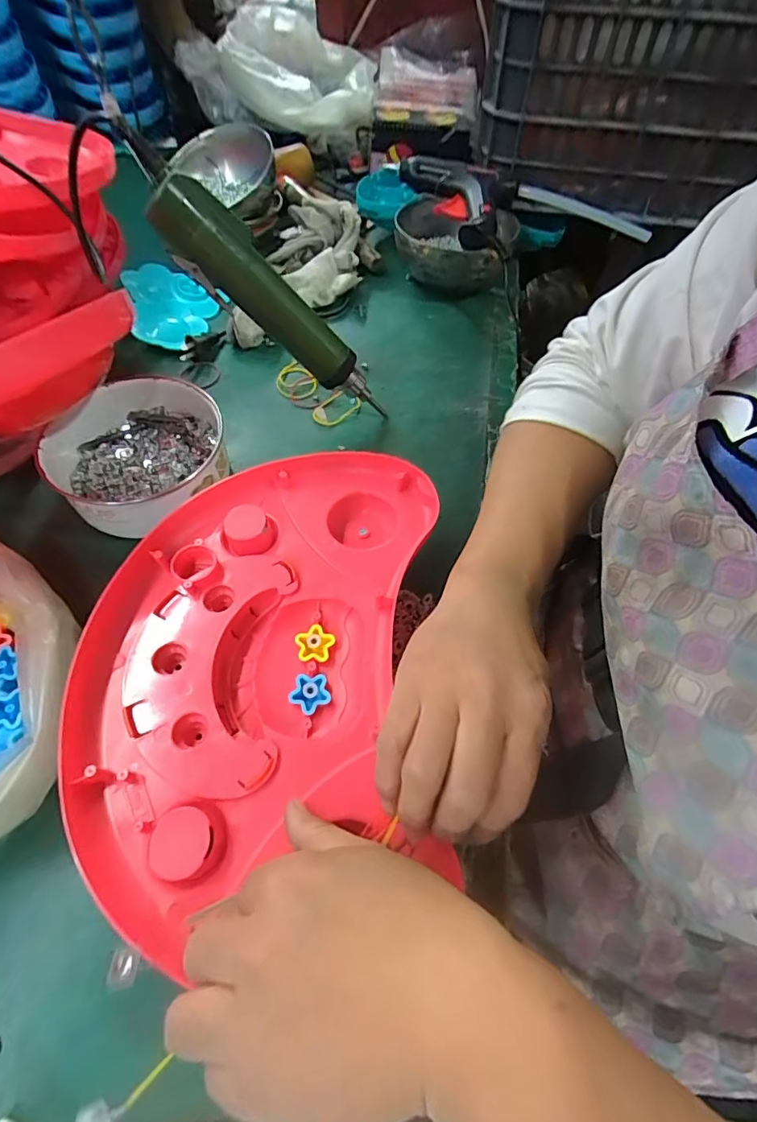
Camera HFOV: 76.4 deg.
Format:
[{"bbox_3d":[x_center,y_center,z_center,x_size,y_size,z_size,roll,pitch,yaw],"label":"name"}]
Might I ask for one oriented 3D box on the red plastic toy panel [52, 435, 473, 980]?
[{"bbox_3d":[-0.074,0.054,0.322,0.217,0.046,0.310,1,55,2],"label":"red plastic toy panel"}]

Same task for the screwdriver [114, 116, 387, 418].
[{"bbox_3d":[-0.089,-0.215,0.405,0.046,0.275,0.036,-27,50,27],"label":"screwdriver"}]

